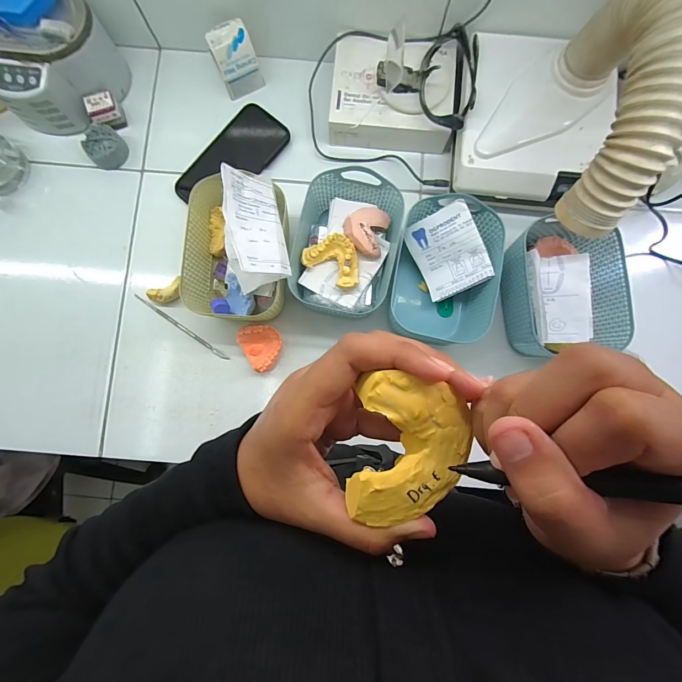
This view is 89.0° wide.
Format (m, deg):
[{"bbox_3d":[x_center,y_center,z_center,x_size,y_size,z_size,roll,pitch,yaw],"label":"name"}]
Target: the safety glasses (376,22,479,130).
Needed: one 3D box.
[{"bbox_3d":[0.116,-0.341,0.428,0.126,0.063,0.121,0,84,-1],"label":"safety glasses"}]

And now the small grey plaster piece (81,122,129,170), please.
[{"bbox_3d":[-0.329,-0.272,0.484,0.053,0.023,0.051,0,84,-1],"label":"small grey plaster piece"}]

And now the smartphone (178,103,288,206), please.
[{"bbox_3d":[-0.153,-0.255,0.490,0.080,0.010,0.170,42,85,4],"label":"smartphone"}]

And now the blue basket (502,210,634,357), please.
[{"bbox_3d":[0.267,-0.064,0.427,0.122,0.093,0.158,-5,84,-1],"label":"blue basket"}]

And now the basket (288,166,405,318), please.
[{"bbox_3d":[0.007,-0.117,0.441,0.124,0.071,0.167,13,84,1],"label":"basket"}]

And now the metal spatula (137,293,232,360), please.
[{"bbox_3d":[-0.216,-0.019,0.467,0.152,0.004,0.006,35,87,2],"label":"metal spatula"}]

